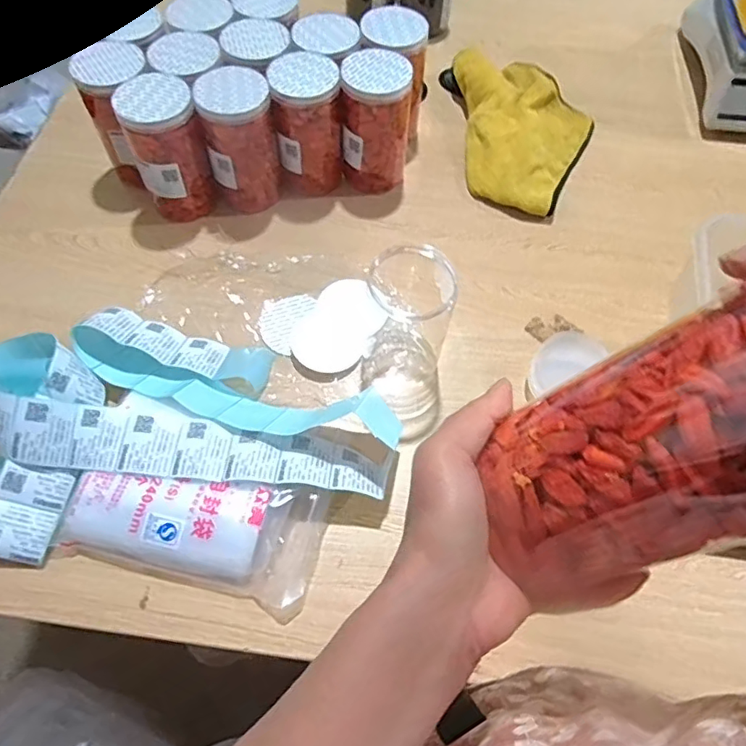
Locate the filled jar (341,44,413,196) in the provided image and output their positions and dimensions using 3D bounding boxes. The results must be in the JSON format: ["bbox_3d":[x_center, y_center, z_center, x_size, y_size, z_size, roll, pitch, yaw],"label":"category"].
[{"bbox_3d":[0.005,-0.315,0.721,0.083,0.153,0.080,0,60,-1],"label":"filled jar"}]

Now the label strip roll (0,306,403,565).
[{"bbox_3d":[-0.181,0.030,0.565,0.379,0.074,0.239,-9,61,-6],"label":"label strip roll"}]

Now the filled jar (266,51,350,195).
[{"bbox_3d":[-0.080,-0.308,0.711,0.086,0.148,0.076,-11,61,-7],"label":"filled jar"}]

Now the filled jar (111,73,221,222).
[{"bbox_3d":[-0.244,-0.266,0.681,0.081,0.149,0.075,0,60,-1],"label":"filled jar"}]

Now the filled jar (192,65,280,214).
[{"bbox_3d":[-0.158,-0.280,0.688,0.077,0.147,0.075,0,60,-1],"label":"filled jar"}]

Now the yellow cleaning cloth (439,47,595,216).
[{"bbox_3d":[0.187,-0.354,0.814,0.237,0.051,0.267,19,62,10],"label":"yellow cleaning cloth"}]

